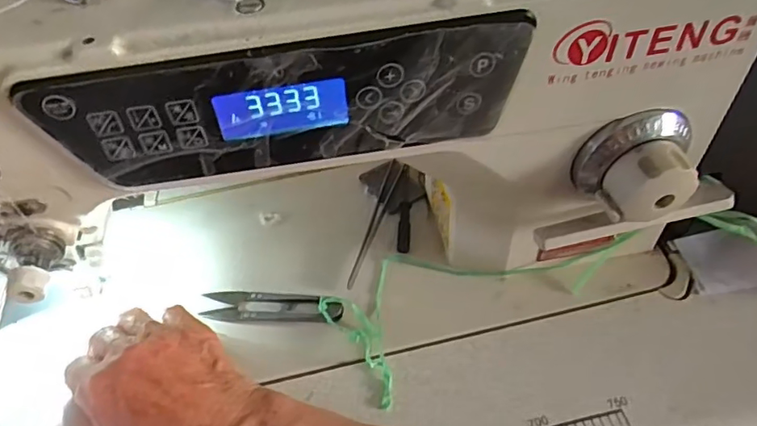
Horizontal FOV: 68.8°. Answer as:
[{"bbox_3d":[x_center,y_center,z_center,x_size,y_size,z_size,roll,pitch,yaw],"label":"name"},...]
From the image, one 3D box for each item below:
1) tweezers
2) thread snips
[{"bbox_3d":[-0.003,0.004,0.413,0.010,0.013,0.117,13,50,16],"label":"tweezers"},{"bbox_3d":[-0.071,0.062,0.372,0.095,0.010,0.026,2,48,6],"label":"thread snips"}]

